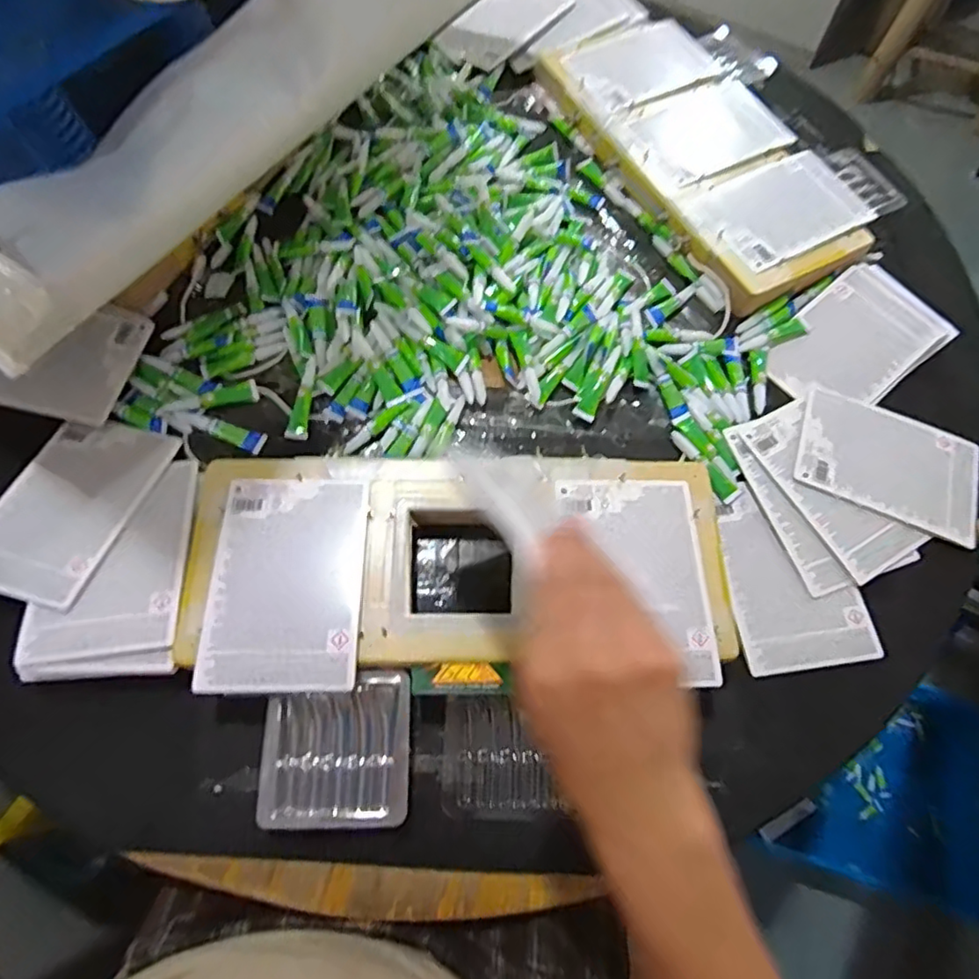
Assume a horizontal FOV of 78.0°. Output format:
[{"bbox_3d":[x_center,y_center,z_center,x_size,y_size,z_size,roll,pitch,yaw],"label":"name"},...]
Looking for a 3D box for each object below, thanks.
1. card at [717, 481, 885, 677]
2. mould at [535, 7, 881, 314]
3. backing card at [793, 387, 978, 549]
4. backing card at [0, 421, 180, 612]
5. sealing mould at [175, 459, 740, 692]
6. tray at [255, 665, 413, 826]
[{"bbox_3d":[0.260,0.075,0.527,0.115,0.007,0.156,-6,66,-6],"label":"card"},{"bbox_3d":[0.250,-0.408,0.703,0.219,0.033,0.431,-27,73,-12],"label":"mould"},{"bbox_3d":[0.379,-0.025,0.571,0.167,0.006,0.116,23,65,5],"label":"backing card"},{"bbox_3d":[-0.355,0.011,0.512,0.114,0.006,0.167,15,59,7],"label":"backing card"},{"bbox_3d":[-0.025,0.064,0.494,0.426,0.044,0.182,0,69,-3],"label":"sealing mould"},{"bbox_3d":[-0.112,0.190,0.447,0.105,0.025,0.104,1,69,-3],"label":"tray"}]

